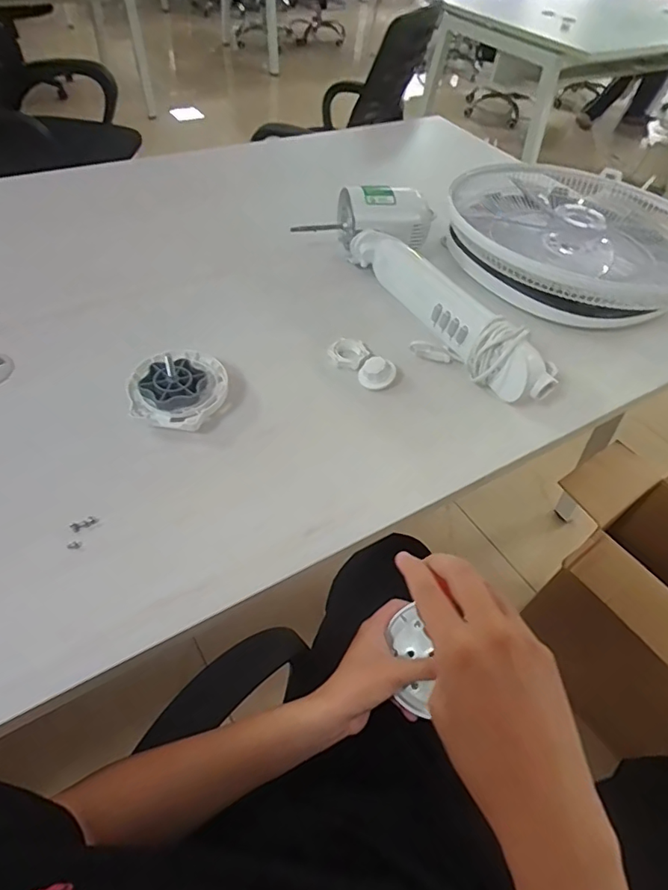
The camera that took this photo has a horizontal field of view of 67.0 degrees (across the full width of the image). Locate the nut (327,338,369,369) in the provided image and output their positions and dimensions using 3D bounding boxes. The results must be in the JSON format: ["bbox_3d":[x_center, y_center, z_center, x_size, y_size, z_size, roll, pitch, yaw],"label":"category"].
[{"bbox_3d":[0.021,-0.127,0.698,0.049,0.015,0.049,29,52,20],"label":"nut"}]

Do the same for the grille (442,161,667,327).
[{"bbox_3d":[0.428,-0.363,0.906,0.444,0.116,0.403,37,57,23],"label":"grille"}]

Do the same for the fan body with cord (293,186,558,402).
[{"bbox_3d":[0.155,-0.247,0.747,0.184,0.102,0.485,-25,55,-25],"label":"fan body with cord"}]

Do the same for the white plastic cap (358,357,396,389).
[{"bbox_3d":[0.058,-0.096,0.670,0.046,0.028,0.046,3,48,-3],"label":"white plastic cap"}]

